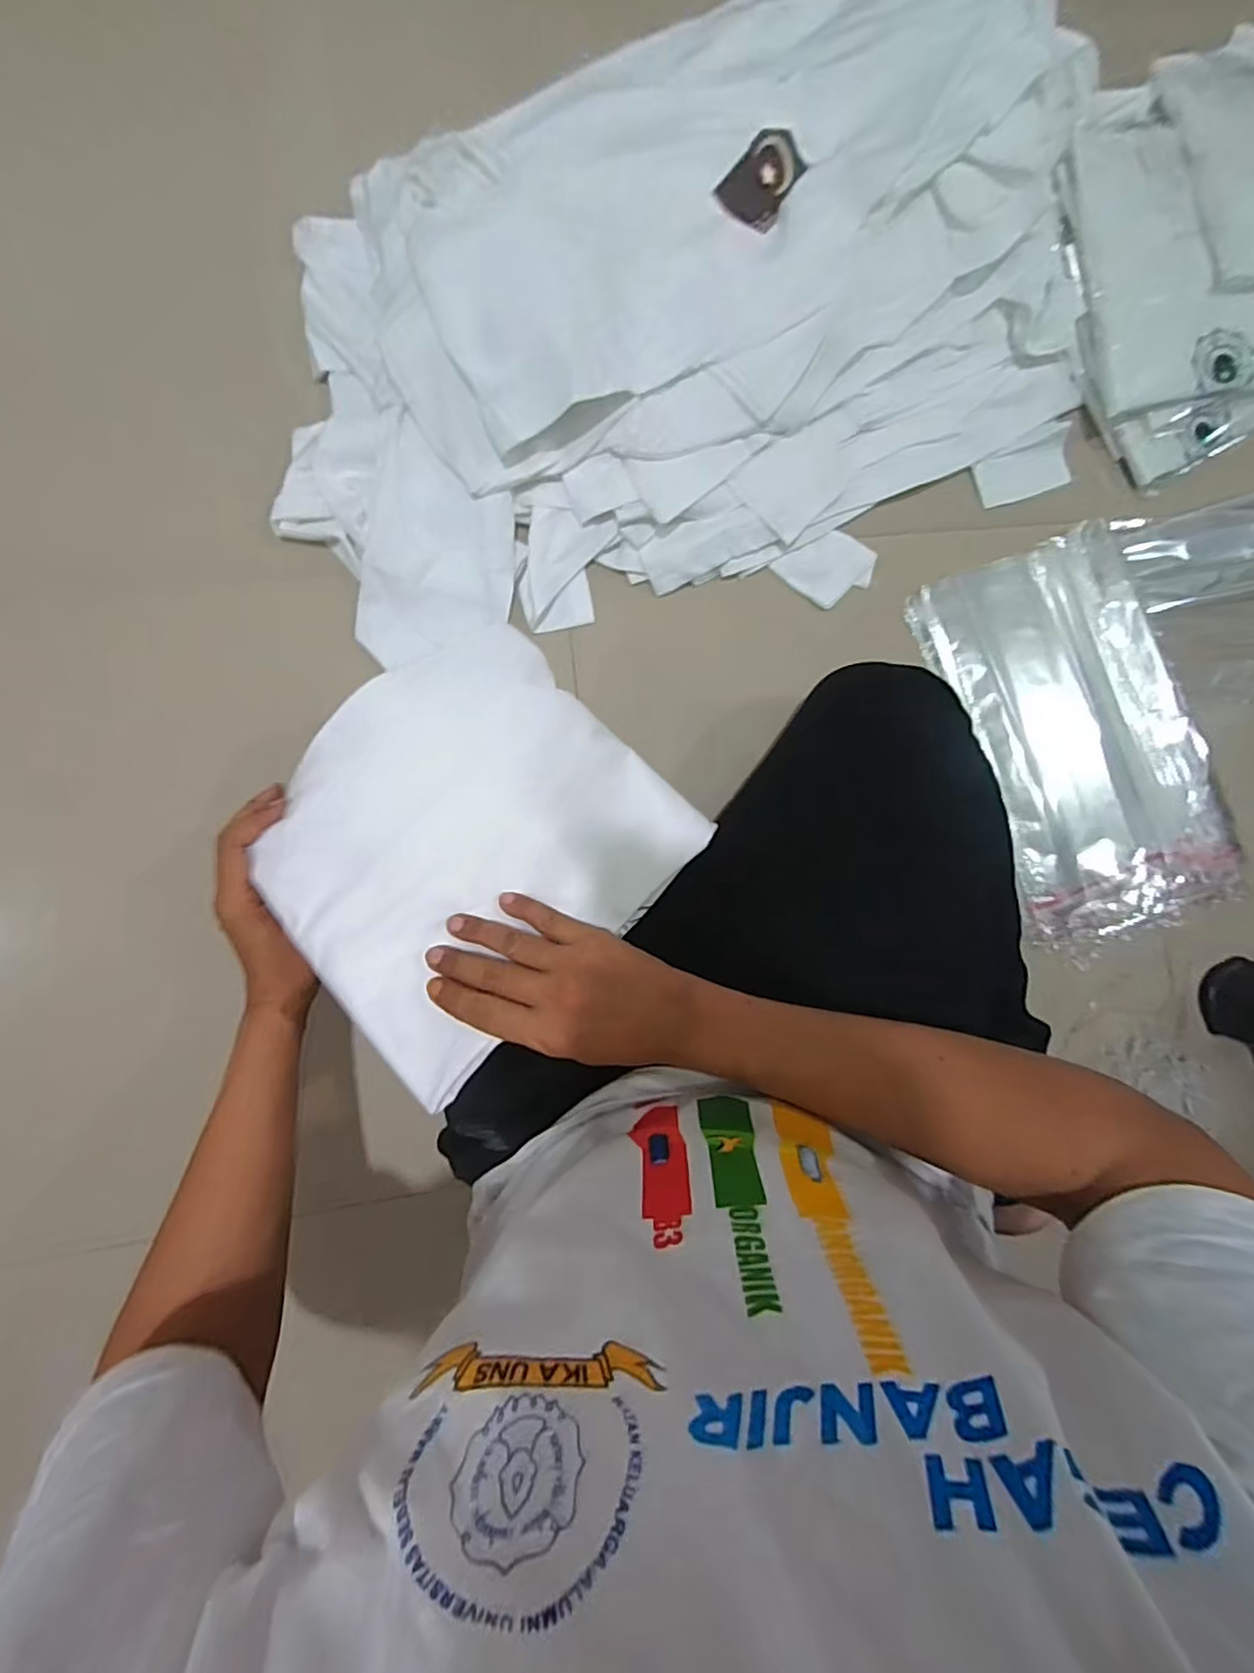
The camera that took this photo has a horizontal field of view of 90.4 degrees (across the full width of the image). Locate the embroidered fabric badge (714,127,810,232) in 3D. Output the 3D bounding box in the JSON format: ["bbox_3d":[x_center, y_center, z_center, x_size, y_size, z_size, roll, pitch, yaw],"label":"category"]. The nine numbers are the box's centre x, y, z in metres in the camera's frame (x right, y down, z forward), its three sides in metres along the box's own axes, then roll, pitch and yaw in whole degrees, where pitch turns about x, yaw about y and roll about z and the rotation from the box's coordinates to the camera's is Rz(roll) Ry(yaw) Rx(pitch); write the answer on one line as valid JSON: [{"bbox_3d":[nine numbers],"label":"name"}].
[{"bbox_3d":[0.126,-0.612,0.582,0.057,0.011,0.093,32,85,-4],"label":"embroidered fabric badge"}]

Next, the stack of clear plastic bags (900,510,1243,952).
[{"bbox_3d":[0.482,-0.102,0.656,0.234,0.022,0.412,-21,92,-5],"label":"stack of clear plastic bags"}]

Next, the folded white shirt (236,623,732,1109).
[{"bbox_3d":[-0.111,-0.002,0.455,0.277,0.054,0.250,-43,88,-18],"label":"folded white shirt"}]

